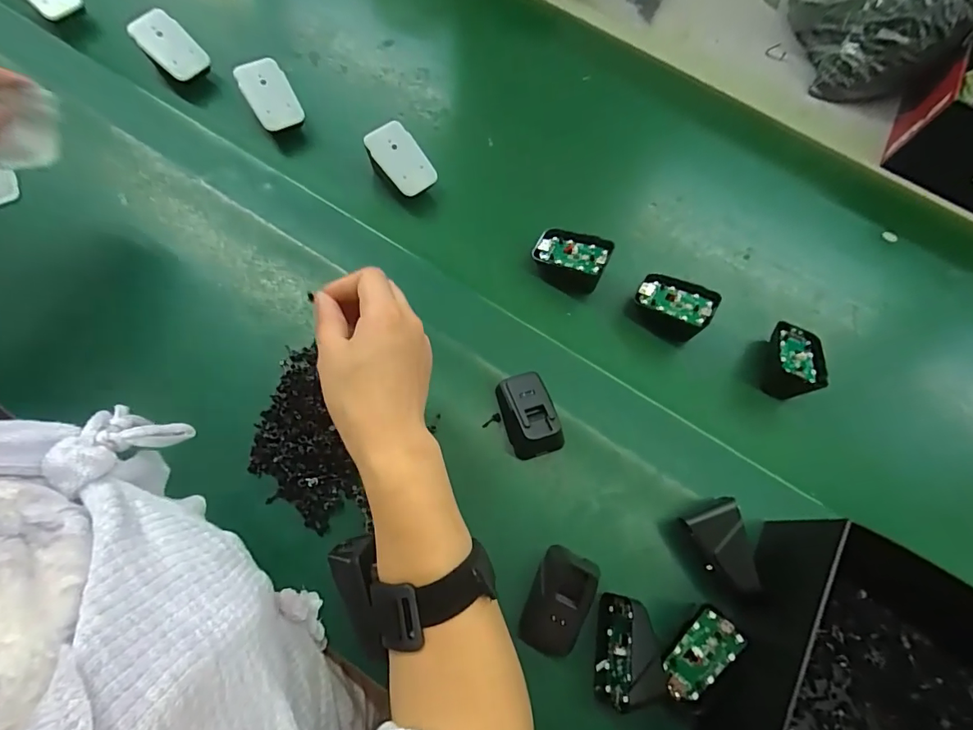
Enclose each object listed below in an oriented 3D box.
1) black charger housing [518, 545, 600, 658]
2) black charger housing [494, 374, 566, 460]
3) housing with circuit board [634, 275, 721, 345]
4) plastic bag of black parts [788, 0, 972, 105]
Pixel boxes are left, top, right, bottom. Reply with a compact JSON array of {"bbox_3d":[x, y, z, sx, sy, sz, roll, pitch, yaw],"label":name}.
[{"bbox_3d":[0.057,0.171,0.351,0.046,0.037,0.068,23,70,6],"label":"black charger housing"},{"bbox_3d":[0.034,0.039,0.396,0.042,0.039,0.067,-15,71,-9],"label":"black charger housing"},{"bbox_3d":[0.173,-0.054,0.447,0.067,0.035,0.050,24,68,4],"label":"housing with circuit board"},{"bbox_3d":[0.429,-0.383,0.534,0.153,0.115,0.135,18,68,1],"label":"plastic bag of black parts"}]

